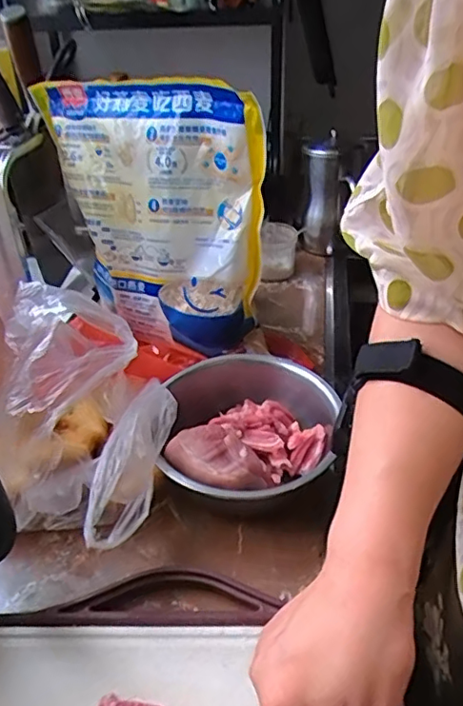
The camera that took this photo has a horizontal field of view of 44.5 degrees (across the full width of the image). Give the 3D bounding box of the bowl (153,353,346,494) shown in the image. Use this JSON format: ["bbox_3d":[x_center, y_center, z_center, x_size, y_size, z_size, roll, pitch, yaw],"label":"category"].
[{"bbox_3d":[0.015,0.075,0.532,0.153,0.078,0.185,5,36,9],"label":"bowl"}]

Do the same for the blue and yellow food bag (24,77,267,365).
[{"bbox_3d":[-0.095,-0.148,0.627,0.274,0.273,0.037,16,28,23],"label":"blue and yellow food bag"}]

